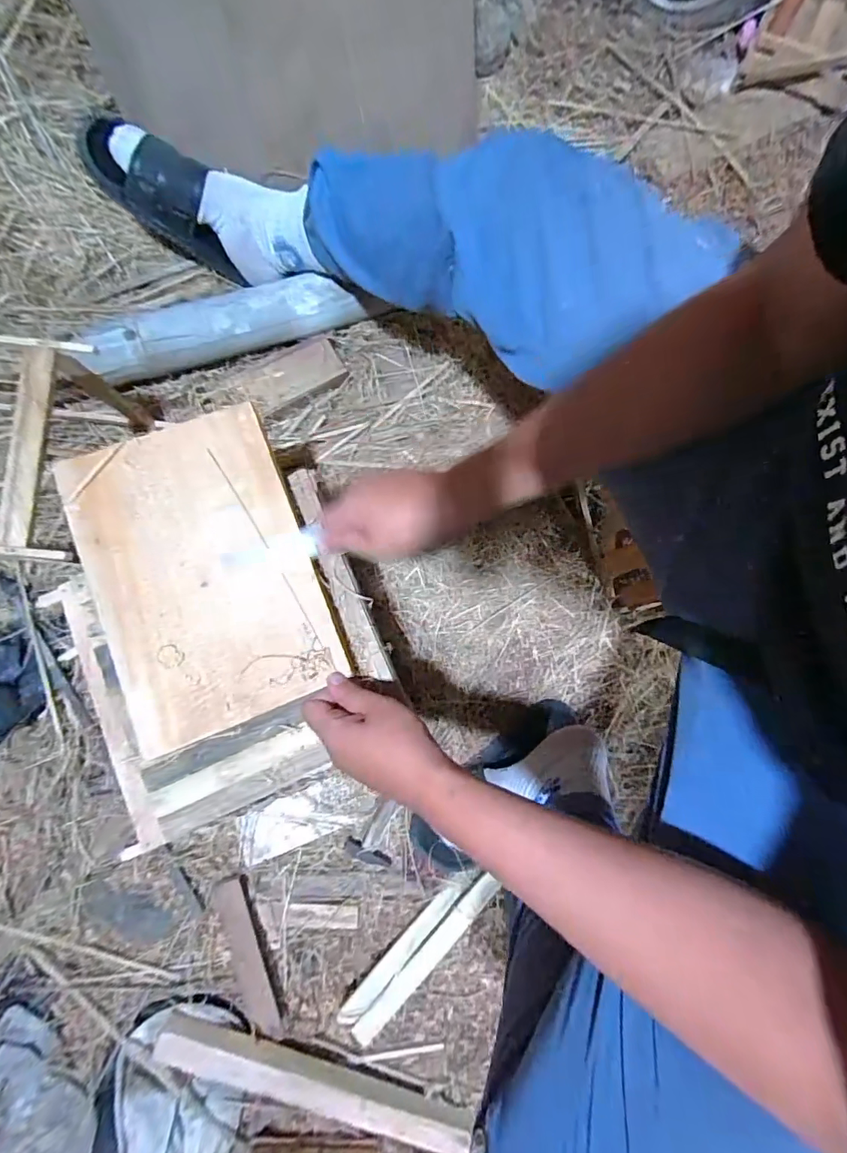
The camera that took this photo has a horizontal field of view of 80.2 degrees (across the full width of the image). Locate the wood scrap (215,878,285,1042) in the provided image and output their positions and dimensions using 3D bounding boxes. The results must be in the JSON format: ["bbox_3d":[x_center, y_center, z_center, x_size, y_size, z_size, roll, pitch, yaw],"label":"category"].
[{"bbox_3d":[-0.227,0.486,0.648,0.041,0.022,0.192,-18,85,-4],"label":"wood scrap"}]

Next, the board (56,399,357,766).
[{"bbox_3d":[-0.203,-0.009,0.461,0.186,0.020,0.282,-22,81,-5],"label":"board"}]

